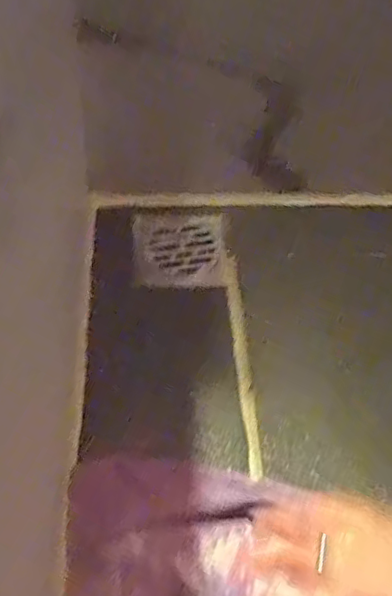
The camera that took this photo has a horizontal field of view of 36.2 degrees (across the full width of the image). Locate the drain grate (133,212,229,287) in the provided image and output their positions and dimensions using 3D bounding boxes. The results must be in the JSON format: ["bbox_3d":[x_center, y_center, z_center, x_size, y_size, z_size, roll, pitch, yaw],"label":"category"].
[{"bbox_3d":[-0.018,-0.058,0.673,0.101,0.014,0.101,1,53,-3],"label":"drain grate"}]

